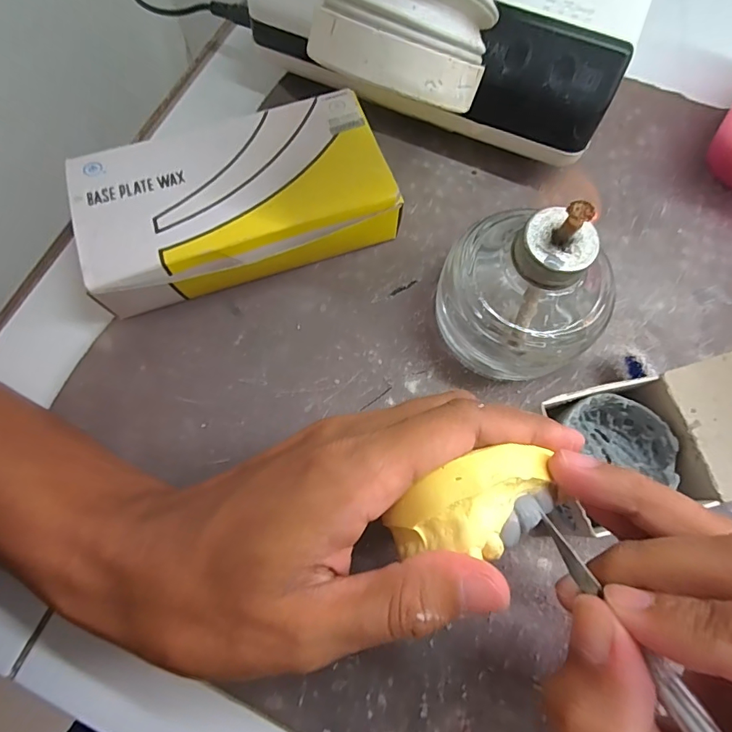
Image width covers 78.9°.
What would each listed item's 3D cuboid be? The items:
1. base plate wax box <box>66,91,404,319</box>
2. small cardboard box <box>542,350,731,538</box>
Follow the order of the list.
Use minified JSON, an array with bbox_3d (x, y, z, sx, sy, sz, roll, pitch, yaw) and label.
[{"bbox_3d":[-0.064,-0.083,0.229,0.148,0.034,0.088,-15,73,-5],"label":"base plate wax box"},{"bbox_3d":[0.127,0.029,0.177,0.091,0.072,0.053,-14,73,-4],"label":"small cardboard box"}]

